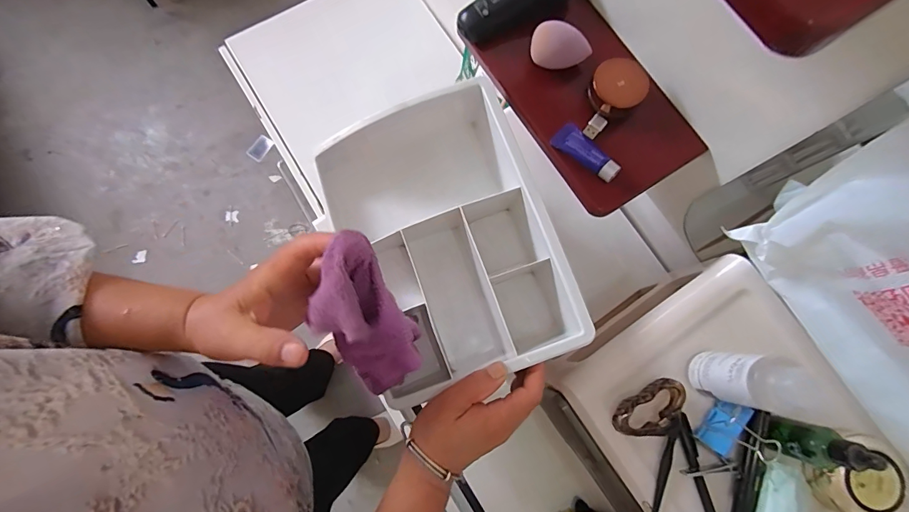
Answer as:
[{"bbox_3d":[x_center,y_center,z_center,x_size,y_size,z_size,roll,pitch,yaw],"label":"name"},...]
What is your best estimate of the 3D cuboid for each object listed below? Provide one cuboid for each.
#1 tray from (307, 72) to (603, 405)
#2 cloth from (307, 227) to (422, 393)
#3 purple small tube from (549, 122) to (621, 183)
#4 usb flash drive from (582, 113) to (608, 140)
[{"bbox_3d":[-0.011,-0.013,0.421,0.191,0.091,0.269,-20,77,-5],"label":"tray"},{"bbox_3d":[-0.060,0.054,0.294,0.064,0.150,0.032,-11,42,-3],"label":"cloth"},{"bbox_3d":[0.125,-0.098,0.398,0.068,0.014,0.027,44,80,8],"label":"purple small tube"},{"bbox_3d":[0.135,-0.123,0.408,0.015,0.005,0.026,39,80,7],"label":"usb flash drive"}]

